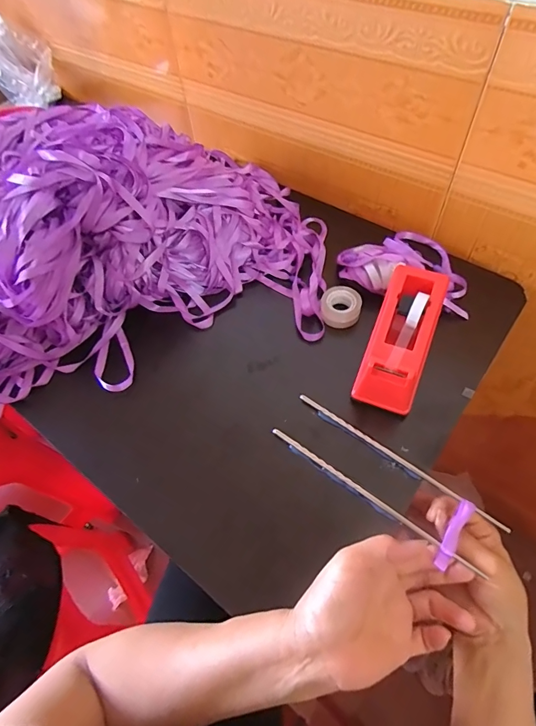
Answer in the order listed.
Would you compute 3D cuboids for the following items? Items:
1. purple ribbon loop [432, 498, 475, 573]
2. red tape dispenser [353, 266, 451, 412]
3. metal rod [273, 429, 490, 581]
[{"bbox_3d":[0.165,0.150,0.361,0.013,0.008,0.062,30,66,19],"label":"purple ribbon loop"},{"bbox_3d":[0.142,-0.026,0.438,0.061,0.070,0.155,19,63,14],"label":"red tape dispenser"},{"bbox_3d":[0.093,0.124,0.387,0.215,0.007,0.006,32,66,22],"label":"metal rod"}]

